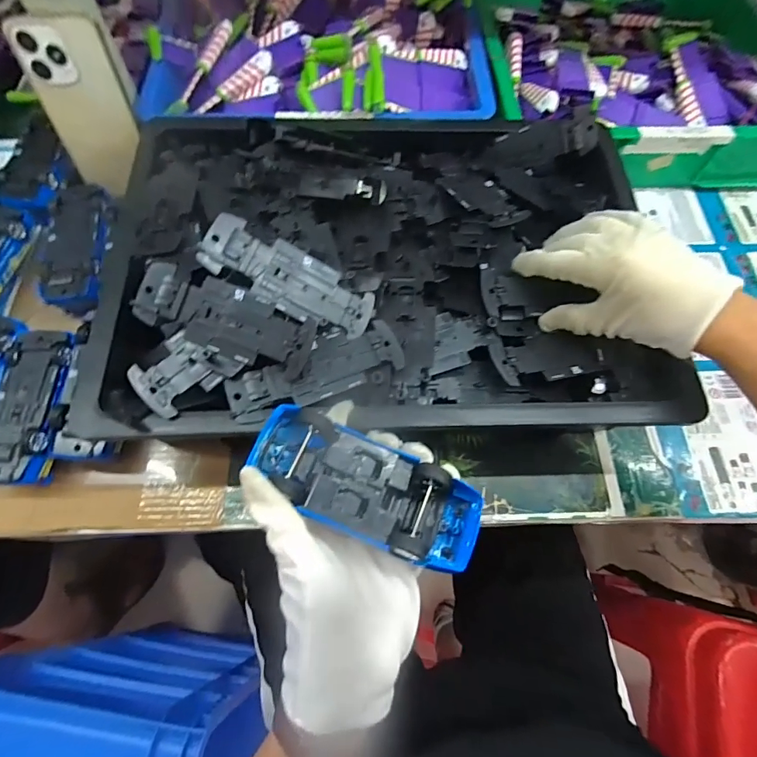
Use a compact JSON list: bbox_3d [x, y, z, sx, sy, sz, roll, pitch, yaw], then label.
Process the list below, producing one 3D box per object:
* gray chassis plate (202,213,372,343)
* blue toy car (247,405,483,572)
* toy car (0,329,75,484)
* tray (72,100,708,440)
[{"bbox_3d":[-0.063,-0.071,0.316,0.126,0.007,0.048,27,67,-17],"label":"gray chassis plate"},{"bbox_3d":[-0.004,0.064,0.246,0.137,0.032,0.049,27,69,-3],"label":"blue toy car"},{"bbox_3d":[-0.290,0.026,0.369,0.061,0.045,0.127,1,67,-2],"label":"toy car"},{"bbox_3d":[0.004,-0.111,0.356,0.431,0.074,0.310,0,67,-2],"label":"tray"}]

